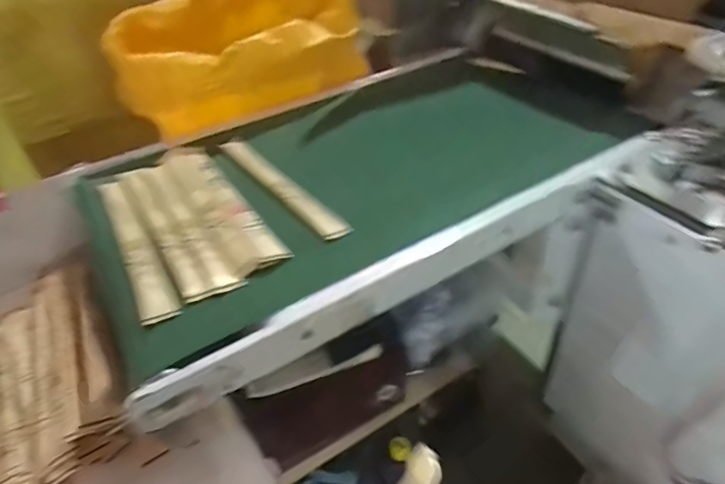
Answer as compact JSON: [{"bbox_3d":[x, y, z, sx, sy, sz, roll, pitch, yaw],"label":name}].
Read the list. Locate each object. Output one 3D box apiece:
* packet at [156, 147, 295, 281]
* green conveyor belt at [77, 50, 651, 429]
[{"bbox_3d":[-0.182,-0.050,0.610,0.068,0.019,0.295,-27,41,-22],"label":"packet"},{"bbox_3d":[-0.001,-0.087,0.692,0.706,0.101,0.443,-24,44,-20],"label":"green conveyor belt"}]

